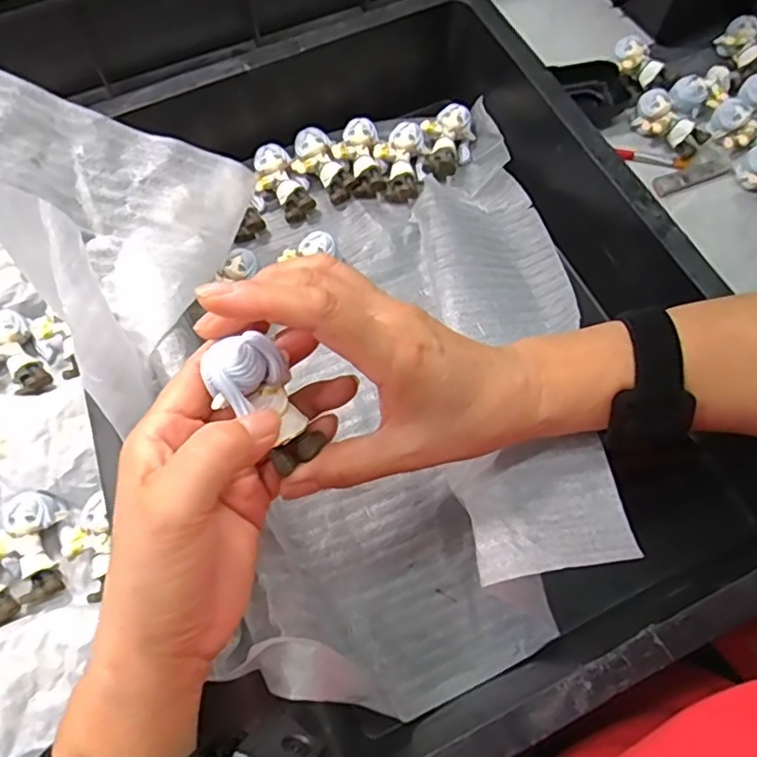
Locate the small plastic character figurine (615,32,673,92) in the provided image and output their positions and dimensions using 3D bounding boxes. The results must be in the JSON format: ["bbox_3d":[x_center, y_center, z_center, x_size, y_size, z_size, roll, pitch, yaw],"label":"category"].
[{"bbox_3d":[0.219,-0.265,0.518,0.024,0.021,0.057,-27,70,-10],"label":"small plastic character figurine"}]

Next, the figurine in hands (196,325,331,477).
[{"bbox_3d":[-0.046,0.010,0.255,0.030,0.060,0.021,-36,31,-13],"label":"figurine in hands"}]

